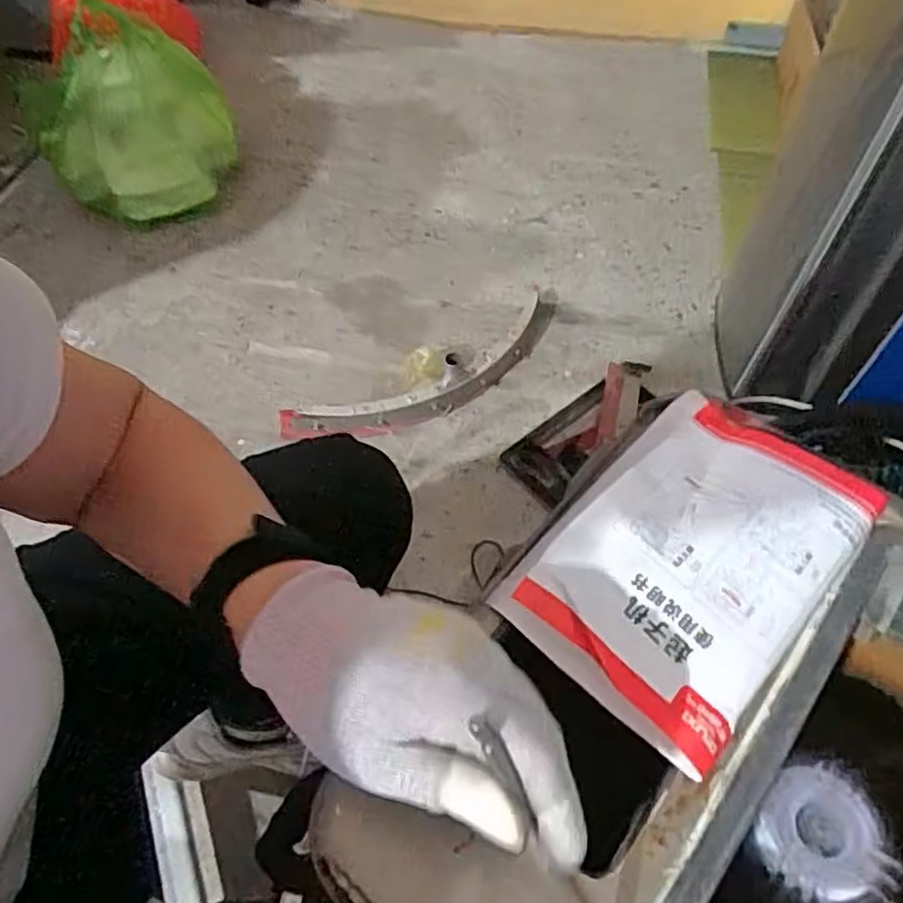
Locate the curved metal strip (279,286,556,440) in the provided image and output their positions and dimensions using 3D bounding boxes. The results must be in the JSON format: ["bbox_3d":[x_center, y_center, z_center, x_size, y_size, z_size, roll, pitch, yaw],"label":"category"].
[{"bbox_3d":[-0.009,-0.142,1.240,0.594,0.054,0.141,-32,65,-25],"label":"curved metal strip"}]

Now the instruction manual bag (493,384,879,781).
[{"bbox_3d":[0.139,0.053,0.396,0.136,0.023,0.208,36,61,22],"label":"instruction manual bag"}]

